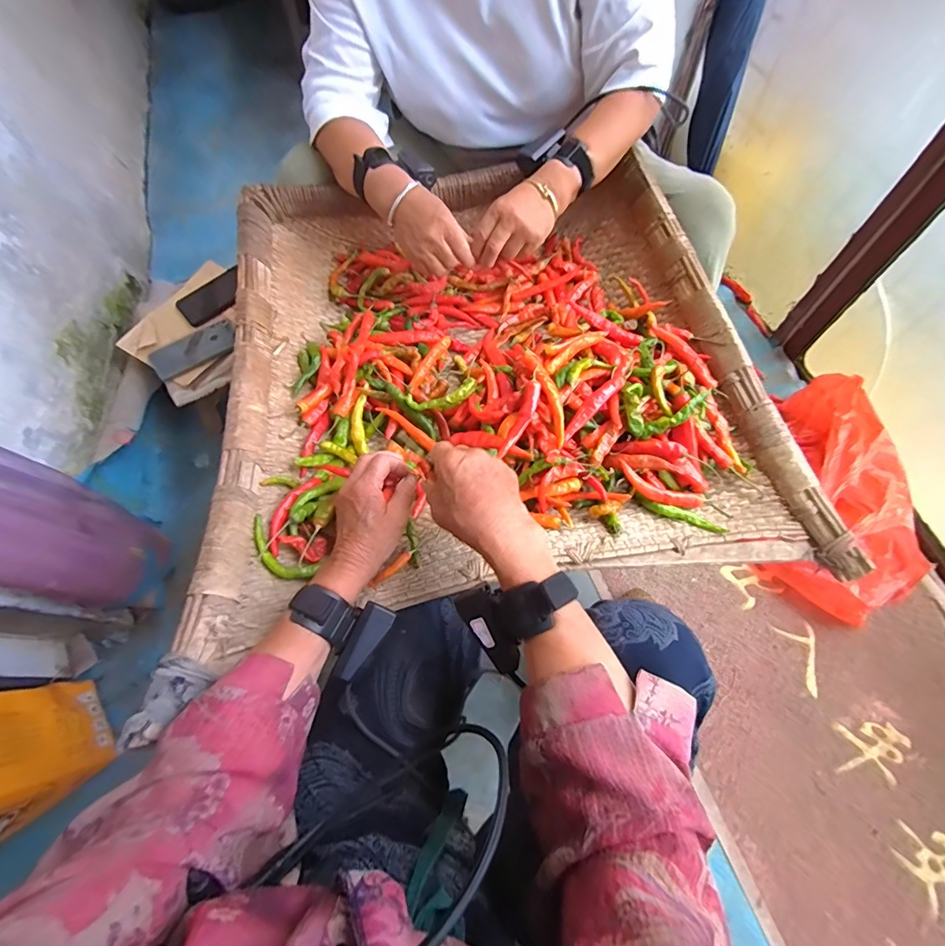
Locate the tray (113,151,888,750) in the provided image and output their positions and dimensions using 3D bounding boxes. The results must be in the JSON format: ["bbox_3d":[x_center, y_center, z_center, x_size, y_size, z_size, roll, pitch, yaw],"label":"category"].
[{"bbox_3d":[0.013,-0.130,0.554,0.652,0.115,0.650,-13,65,-3],"label":"tray"}]

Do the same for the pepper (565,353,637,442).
[{"bbox_3d":[0.155,-0.094,0.519,0.022,0.018,0.153,36,72,17],"label":"pepper"}]

